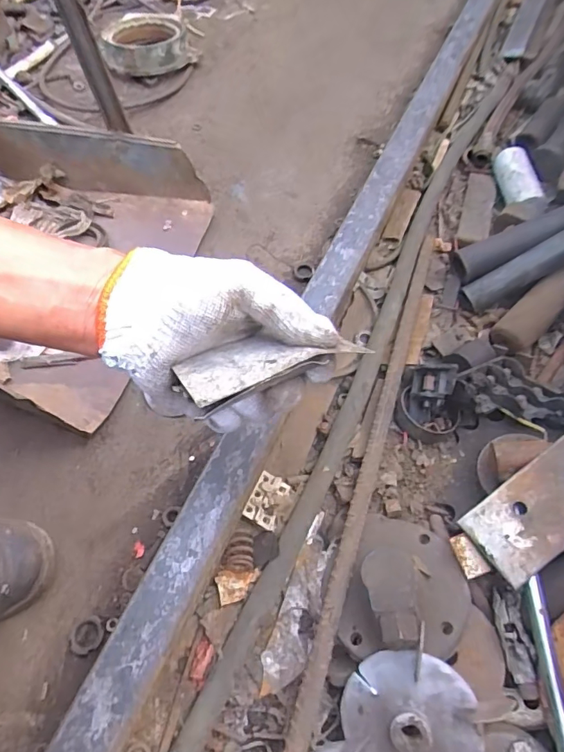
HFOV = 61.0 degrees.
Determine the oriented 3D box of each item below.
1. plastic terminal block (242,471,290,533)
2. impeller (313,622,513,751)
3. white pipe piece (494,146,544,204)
[{"bbox_3d":[-0.013,0.108,0.416,0.029,0.007,0.042,29,69,-1],"label":"plastic terminal block"},{"bbox_3d":[0.092,0.242,0.330,0.104,0.030,0.100,21,88,17],"label":"impeller"},{"bbox_3d":[0.309,-0.259,0.632,0.043,0.036,0.102,1,59,2],"label":"white pipe piece"}]

